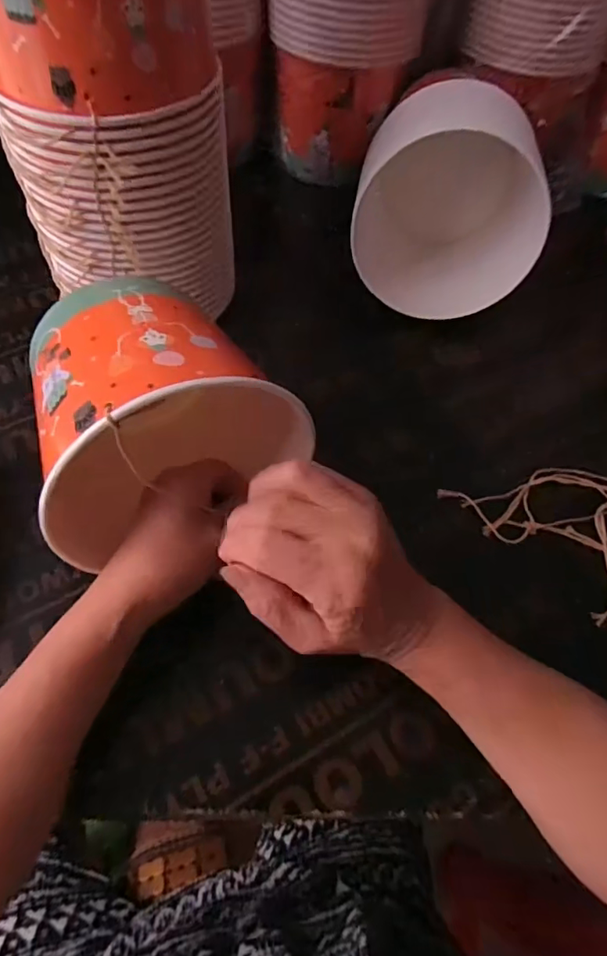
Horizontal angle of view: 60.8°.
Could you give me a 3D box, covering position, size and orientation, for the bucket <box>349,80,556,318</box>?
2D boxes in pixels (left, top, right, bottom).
[{"bbox_3d":[0.142,-0.264,0.491,0.161,0.166,0.167,14,58,5],"label":"bucket"}]

